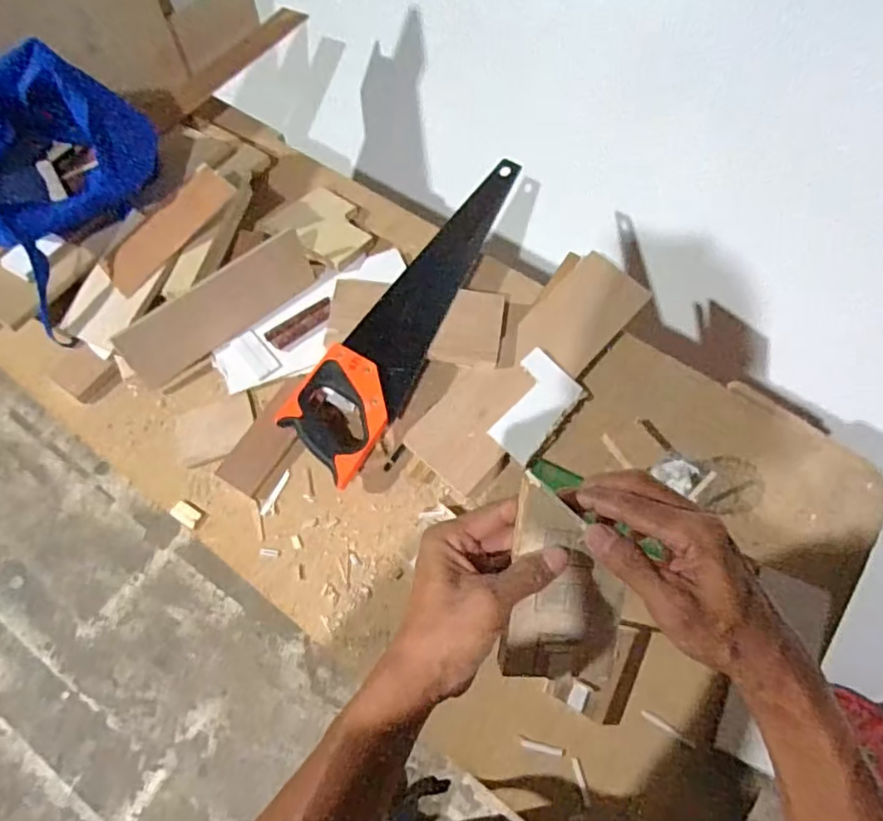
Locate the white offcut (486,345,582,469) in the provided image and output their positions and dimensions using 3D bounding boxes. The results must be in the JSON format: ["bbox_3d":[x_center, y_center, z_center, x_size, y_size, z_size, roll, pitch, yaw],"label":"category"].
[{"bbox_3d":[0.112,-0.005,0.738,0.079,0.017,0.135,35,70,15],"label":"white offcut"}]

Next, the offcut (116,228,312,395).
[{"bbox_3d":[-0.276,-0.130,0.753,0.257,0.087,0.011,-40,50,-17],"label":"offcut"}]

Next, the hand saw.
[{"bbox_3d":[-0.025,-0.154,0.778,0.116,0.048,0.535,28,68,12],"label":"hand saw"}]

